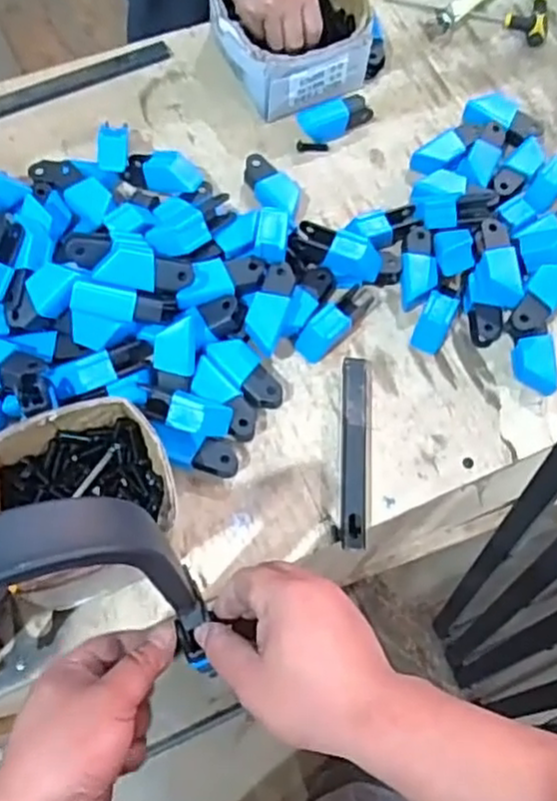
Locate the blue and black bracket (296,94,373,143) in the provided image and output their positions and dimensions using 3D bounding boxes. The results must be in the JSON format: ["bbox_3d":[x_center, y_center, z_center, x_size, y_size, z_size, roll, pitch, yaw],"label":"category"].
[{"bbox_3d":[0.065,-0.312,0.775,0.084,0.030,0.036,-27,72,-12],"label":"blue and black bracket"}]

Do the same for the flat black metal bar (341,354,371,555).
[{"bbox_3d":[0.071,0.045,0.638,0.026,0.020,0.179,5,68,-1],"label":"flat black metal bar"}]

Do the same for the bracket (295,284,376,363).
[{"bbox_3d":[0.059,-0.080,0.680,0.032,0.027,0.097,39,72,12],"label":"bracket"}]

